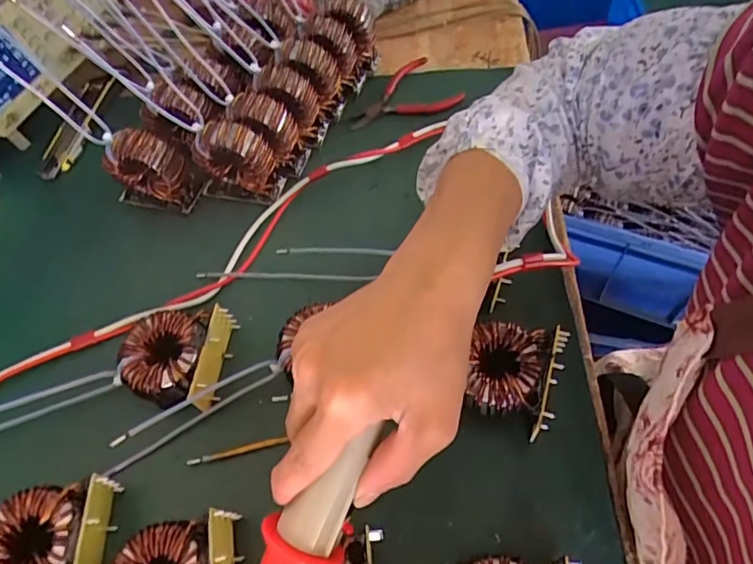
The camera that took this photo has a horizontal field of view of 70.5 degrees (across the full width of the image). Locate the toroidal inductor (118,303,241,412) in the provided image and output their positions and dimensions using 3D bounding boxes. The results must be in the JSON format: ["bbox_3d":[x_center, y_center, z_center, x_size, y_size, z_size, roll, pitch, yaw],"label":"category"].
[{"bbox_3d":[-0.155,0.057,0.412,0.074,0.033,0.070,1,57,6],"label":"toroidal inductor"}]

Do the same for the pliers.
[{"bbox_3d":[0.025,-0.206,0.565,0.119,0.020,0.078,-14,58,-4],"label":"pliers"}]

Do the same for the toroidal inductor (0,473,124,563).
[{"bbox_3d":[-0.213,0.171,0.350,0.078,0.037,0.076,-4,57,2],"label":"toroidal inductor"}]

